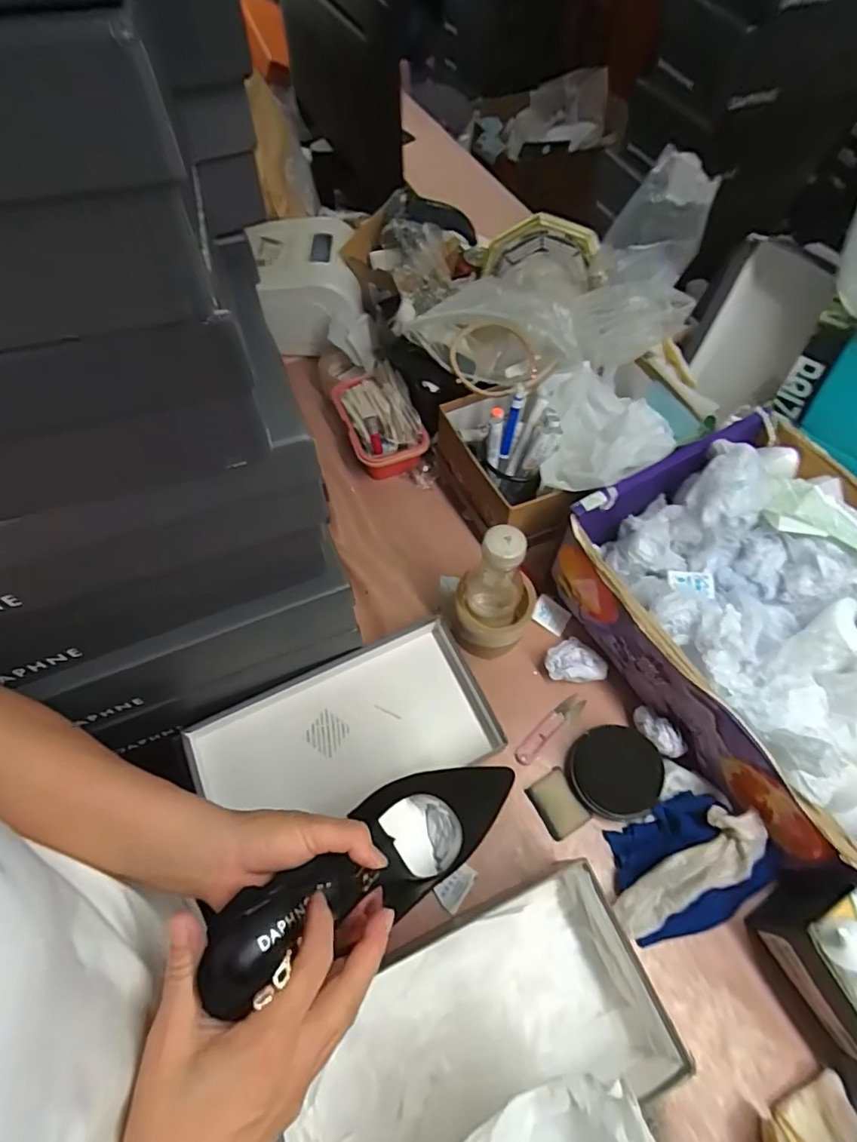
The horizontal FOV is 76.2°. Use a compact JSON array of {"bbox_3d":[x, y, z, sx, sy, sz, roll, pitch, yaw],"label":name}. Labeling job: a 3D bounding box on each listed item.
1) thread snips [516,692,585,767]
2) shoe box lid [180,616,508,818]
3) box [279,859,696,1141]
[{"bbox_3d":[0.135,0.173,0.604,0.102,0.004,0.020,-38,68,-19],"label":"thread snips"},{"bbox_3d":[-0.092,0.174,0.586,0.304,0.035,0.154,-20,64,-11],"label":"shoe box lid"},{"bbox_3d":[0.037,0.386,0.448,0.305,0.079,0.156,-20,64,-11],"label":"box"}]

